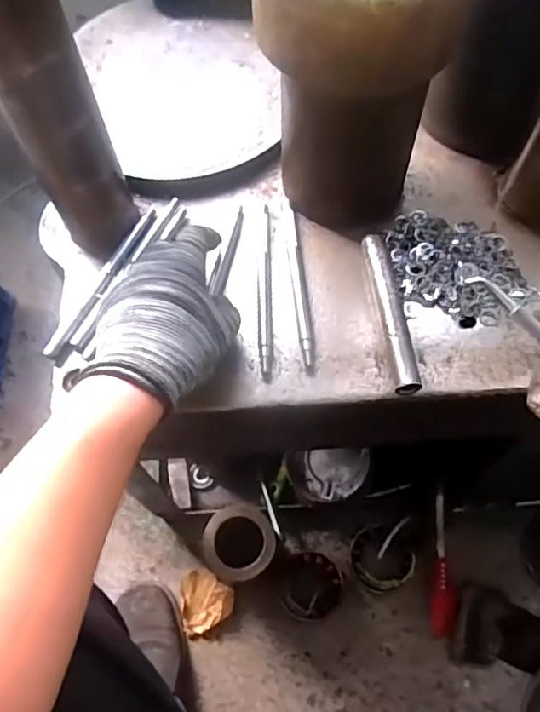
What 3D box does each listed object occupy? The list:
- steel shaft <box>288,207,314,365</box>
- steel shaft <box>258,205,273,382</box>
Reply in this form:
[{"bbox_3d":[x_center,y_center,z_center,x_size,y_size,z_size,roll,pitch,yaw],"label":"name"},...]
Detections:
[{"bbox_3d":[0.025,-0.064,0.490,0.011,0.010,0.155,-5,65,-1],"label":"steel shaft"},{"bbox_3d":[-0.004,-0.057,0.493,0.011,0.008,0.162,-1,65,1],"label":"steel shaft"}]

